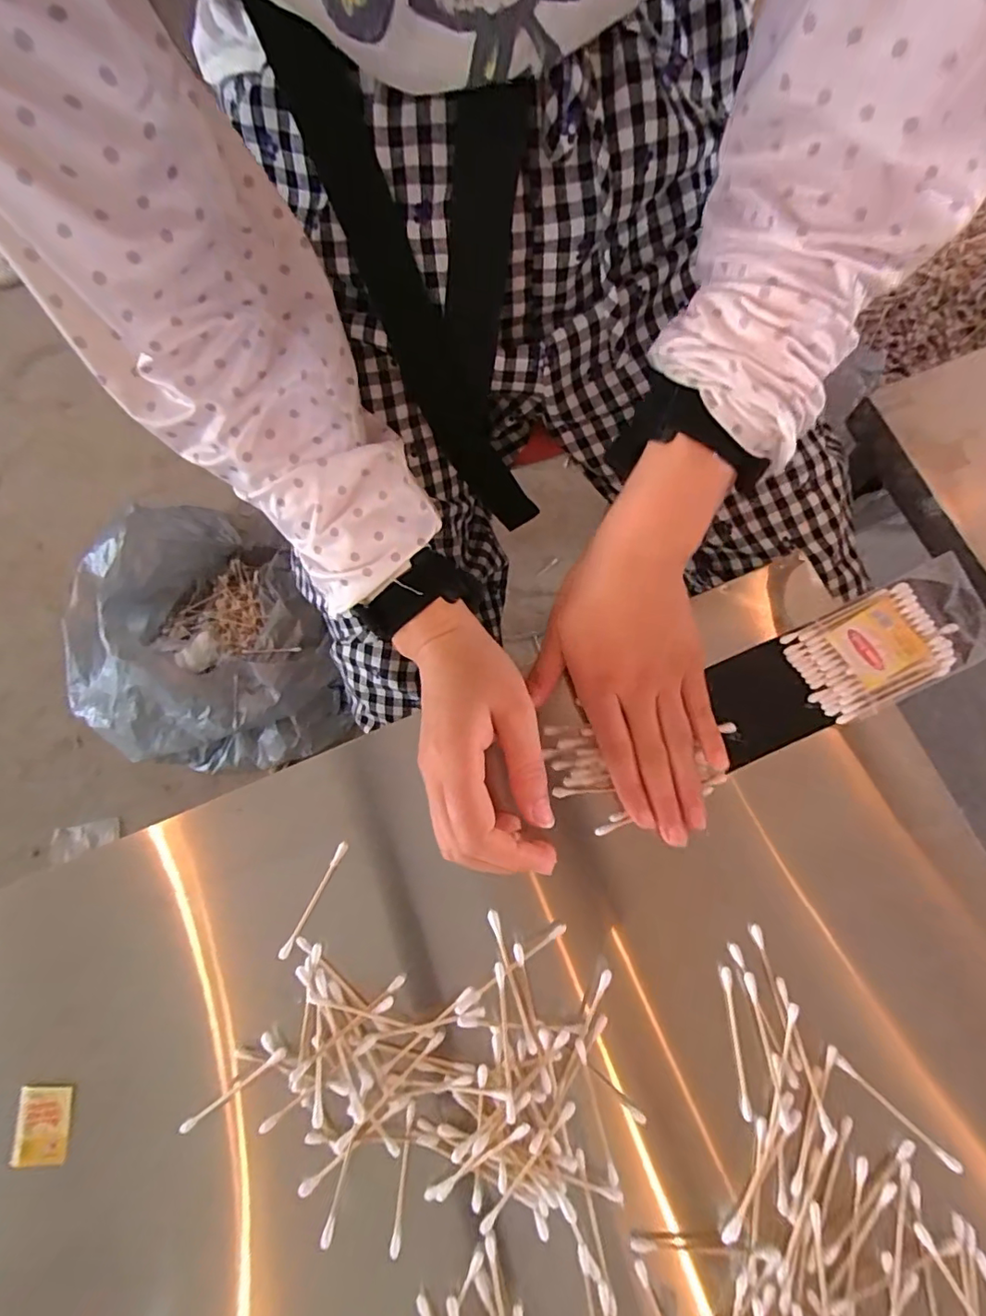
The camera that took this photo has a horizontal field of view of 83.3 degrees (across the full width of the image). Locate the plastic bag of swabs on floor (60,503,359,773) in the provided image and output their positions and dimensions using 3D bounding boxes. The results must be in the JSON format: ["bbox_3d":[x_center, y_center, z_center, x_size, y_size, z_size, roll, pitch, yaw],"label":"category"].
[{"bbox_3d":[-0.394,-0.009,0.768,0.385,0.170,0.331,31,80,11],"label":"plastic bag of swabs on floor"}]

